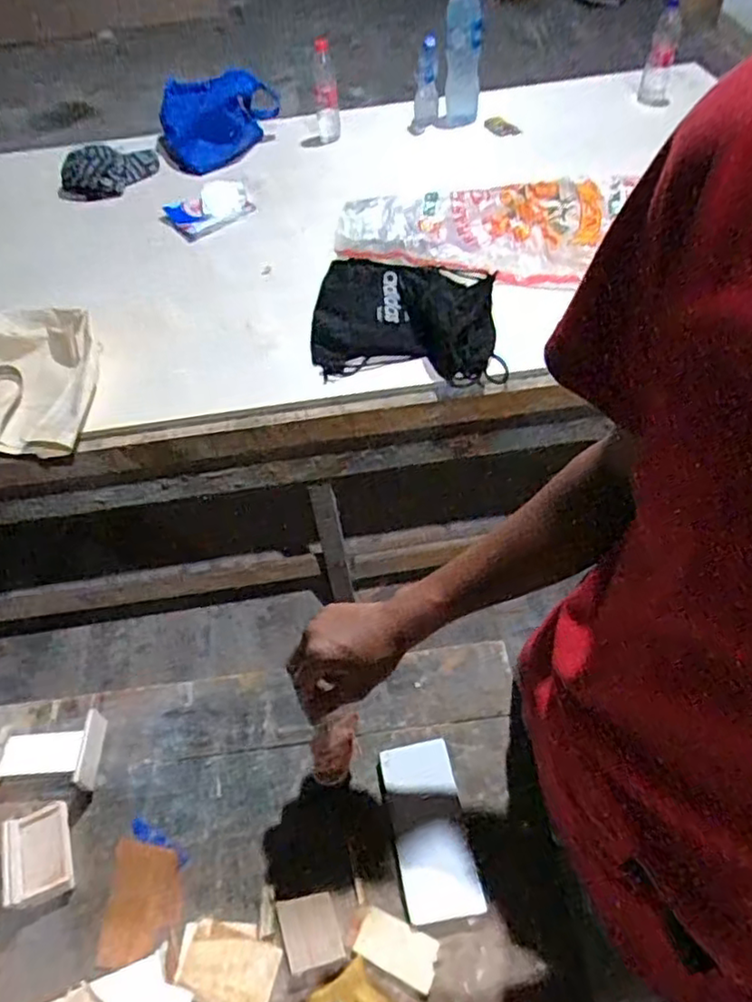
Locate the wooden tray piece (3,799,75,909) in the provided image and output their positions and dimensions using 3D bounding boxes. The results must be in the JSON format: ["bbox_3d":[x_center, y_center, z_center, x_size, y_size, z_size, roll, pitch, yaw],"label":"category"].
[{"bbox_3d":[-0.358,0.371,0.689,0.062,0.013,0.091,-5,50,-27],"label":"wooden tray piece"}]

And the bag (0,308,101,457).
[{"bbox_3d":[-0.689,-0.228,1.159,0.368,0.132,0.341,-5,53,2],"label":"bag"}]

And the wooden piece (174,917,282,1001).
[{"bbox_3d":[-0.143,0.447,0.632,0.095,0.008,0.066,13,54,15],"label":"wooden piece"}]

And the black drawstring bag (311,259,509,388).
[{"bbox_3d":[0.058,-0.347,1.242,0.353,0.052,0.309,2,54,7],"label":"black drawstring bag"}]

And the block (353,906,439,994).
[{"bbox_3d":[0.020,0.429,0.628,0.080,0.006,0.041,18,55,18],"label":"block"}]

